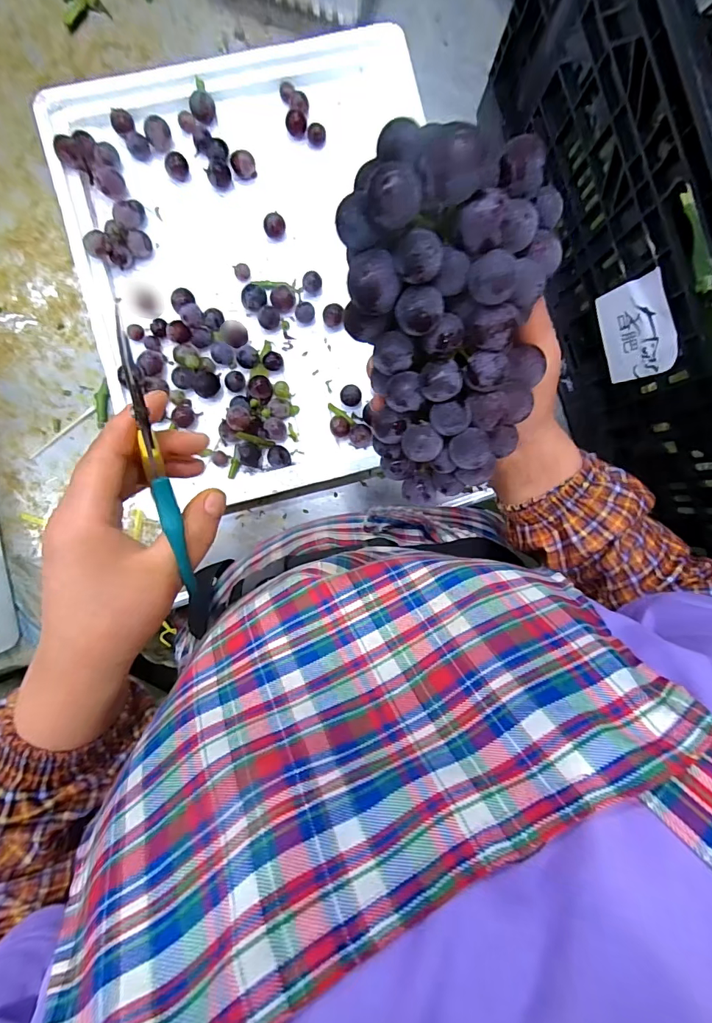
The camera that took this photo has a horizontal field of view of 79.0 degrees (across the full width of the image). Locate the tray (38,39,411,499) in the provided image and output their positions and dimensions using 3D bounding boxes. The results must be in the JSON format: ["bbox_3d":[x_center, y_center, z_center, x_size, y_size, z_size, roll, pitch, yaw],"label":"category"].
[{"bbox_3d":[-0.095,-0.249,0.452,0.353,0.041,0.450,-12,91,-2],"label":"tray"}]

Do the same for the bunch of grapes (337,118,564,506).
[{"bbox_3d":[0.046,-0.089,0.242,0.111,0.085,0.181,0,123,10],"label":"bunch of grapes"}]

